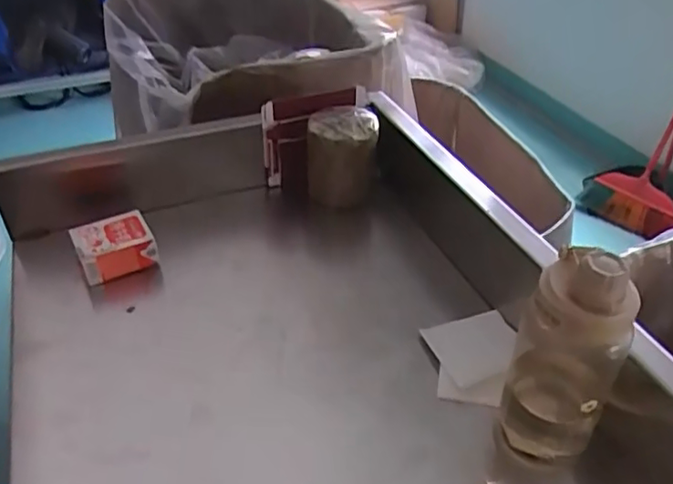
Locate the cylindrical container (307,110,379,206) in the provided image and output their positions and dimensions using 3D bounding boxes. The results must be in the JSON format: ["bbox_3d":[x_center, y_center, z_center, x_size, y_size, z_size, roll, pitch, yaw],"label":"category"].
[{"bbox_3d":[0.007,-0.109,0.811,0.092,0.117,0.074,-2,39,-2],"label":"cylindrical container"}]

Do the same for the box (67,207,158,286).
[{"bbox_3d":[-0.265,0.007,0.720,0.084,0.047,0.069,-20,43,-23],"label":"box"}]

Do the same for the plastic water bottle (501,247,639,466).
[{"bbox_3d":[0.184,0.088,0.480,0.075,0.214,0.073,11,40,14],"label":"plastic water bottle"}]

